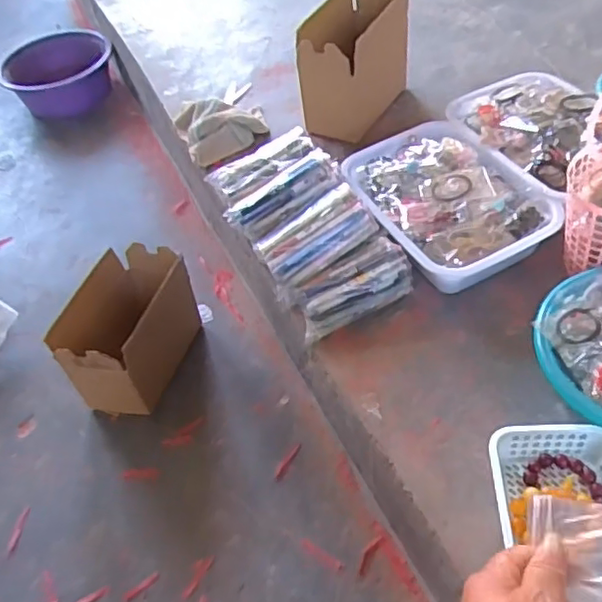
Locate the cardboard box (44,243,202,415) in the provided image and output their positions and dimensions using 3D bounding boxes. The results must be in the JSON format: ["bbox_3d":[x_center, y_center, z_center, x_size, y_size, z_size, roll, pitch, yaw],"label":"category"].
[{"bbox_3d":[-0.255,0.051,0.925,0.114,0.183,0.209,13,53,16],"label":"cardboard box"}]

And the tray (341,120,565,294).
[{"bbox_3d":[0.195,-0.151,0.867,0.208,0.069,0.290,-25,53,-15],"label":"tray"}]

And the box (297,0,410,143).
[{"bbox_3d":[0.092,-0.400,1.039,0.124,0.186,0.210,19,55,20],"label":"box"}]

